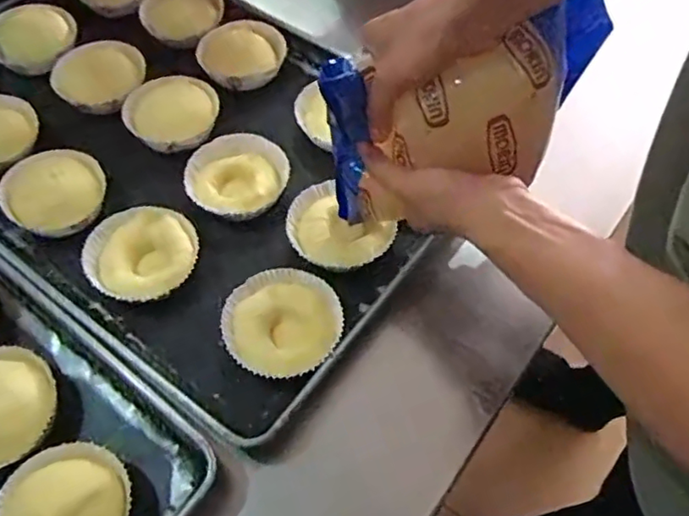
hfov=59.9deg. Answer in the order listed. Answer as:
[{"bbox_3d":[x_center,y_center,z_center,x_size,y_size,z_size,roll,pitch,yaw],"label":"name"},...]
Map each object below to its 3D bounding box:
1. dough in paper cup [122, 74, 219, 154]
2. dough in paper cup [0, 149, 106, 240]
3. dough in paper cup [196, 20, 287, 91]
[{"bbox_3d":[-0.183,-0.157,0.638,0.094,0.029,0.085,-16,59,-9],"label":"dough in paper cup"},{"bbox_3d":[-0.285,-0.068,0.586,0.092,0.028,0.101,-34,64,-19],"label":"dough in paper cup"},{"bbox_3d":[-0.121,-0.236,0.686,0.084,0.036,0.087,0,58,1],"label":"dough in paper cup"}]

